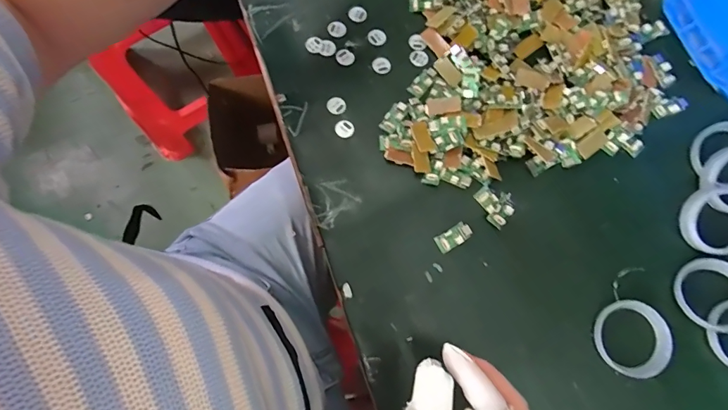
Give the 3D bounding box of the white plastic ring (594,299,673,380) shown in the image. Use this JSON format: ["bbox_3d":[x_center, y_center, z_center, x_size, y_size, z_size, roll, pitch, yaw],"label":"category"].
[{"bbox_3d":[0.223,0.110,0.347,0.058,0.010,0.060,0,78,0],"label":"white plastic ring"}]

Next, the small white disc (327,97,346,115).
[{"bbox_3d":[-0.026,-0.094,0.399,0.018,0.004,0.017,0,78,0],"label":"small white disc"}]

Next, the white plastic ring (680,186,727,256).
[{"bbox_3d":[0.309,0.015,0.366,0.062,0.017,0.058,0,95,5],"label":"white plastic ring"}]

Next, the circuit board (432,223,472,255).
[{"bbox_3d":[0.080,0.028,0.371,0.032,0.004,0.017,-31,80,-6],"label":"circuit board"}]

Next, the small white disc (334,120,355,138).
[{"bbox_3d":[-0.018,-0.071,0.391,0.018,0.004,0.018,0,78,0],"label":"small white disc"}]

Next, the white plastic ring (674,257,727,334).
[{"bbox_3d":[0.296,0.074,0.351,0.059,0.008,0.060,-3,72,10],"label":"white plastic ring"}]

